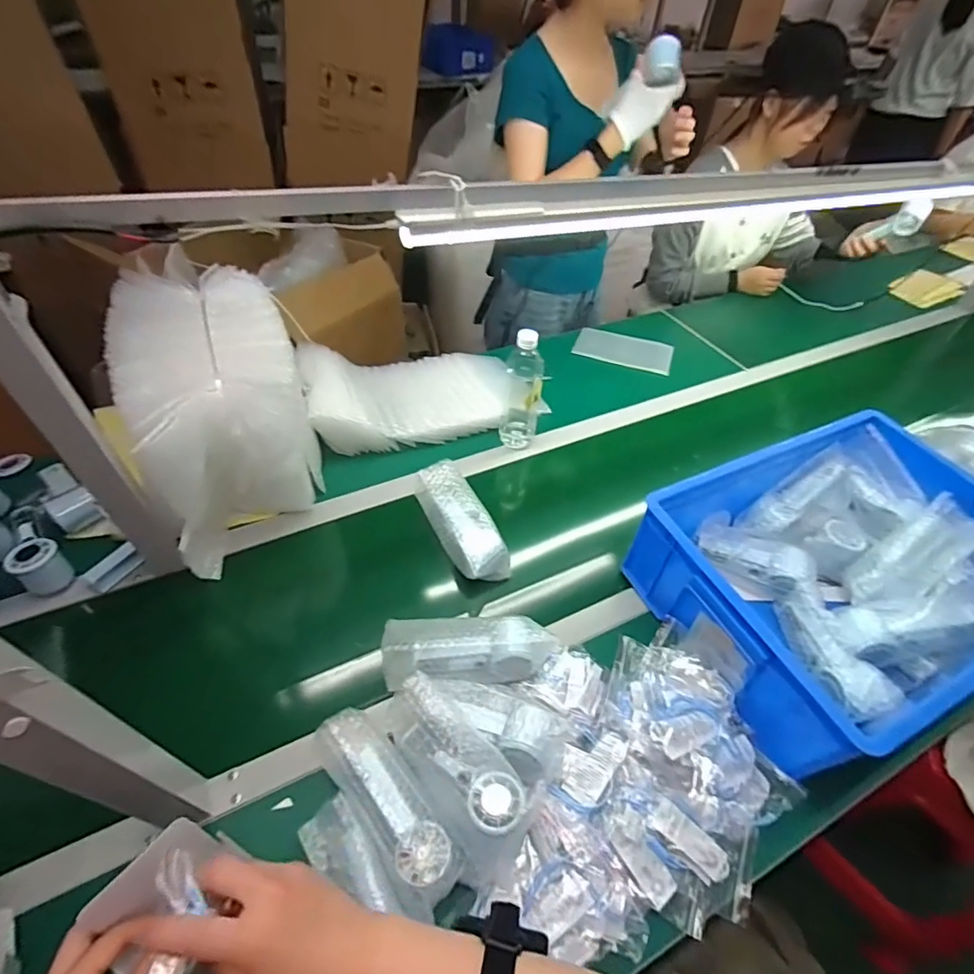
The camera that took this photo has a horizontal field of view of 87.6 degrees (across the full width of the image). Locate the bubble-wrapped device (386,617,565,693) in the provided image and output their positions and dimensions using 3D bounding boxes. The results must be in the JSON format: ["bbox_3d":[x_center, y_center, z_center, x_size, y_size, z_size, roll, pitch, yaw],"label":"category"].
[{"bbox_3d":[-0.021,0.198,0.637,0.206,0.055,0.083,0,49,-4],"label":"bubble-wrapped device"}]

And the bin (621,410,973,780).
[{"bbox_3d":[0.480,0.112,0.699,0.461,0.155,0.341,-20,53,-20],"label":"bin"}]

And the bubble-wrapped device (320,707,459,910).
[{"bbox_3d":[-0.099,0.314,0.513,0.064,0.058,0.190,-32,58,-28],"label":"bubble-wrapped device"}]

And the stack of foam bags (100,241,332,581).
[{"bbox_3d":[-0.394,-0.125,0.774,0.219,0.259,0.397,-19,53,-20],"label":"stack of foam bags"}]

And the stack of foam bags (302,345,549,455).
[{"bbox_3d":[-0.137,-0.192,0.967,0.373,0.111,0.224,-11,51,-14],"label":"stack of foam bags"}]

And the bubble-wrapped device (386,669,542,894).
[{"bbox_3d":[-0.033,0.300,0.540,0.203,0.059,0.088,37,56,25],"label":"bubble-wrapped device"}]

